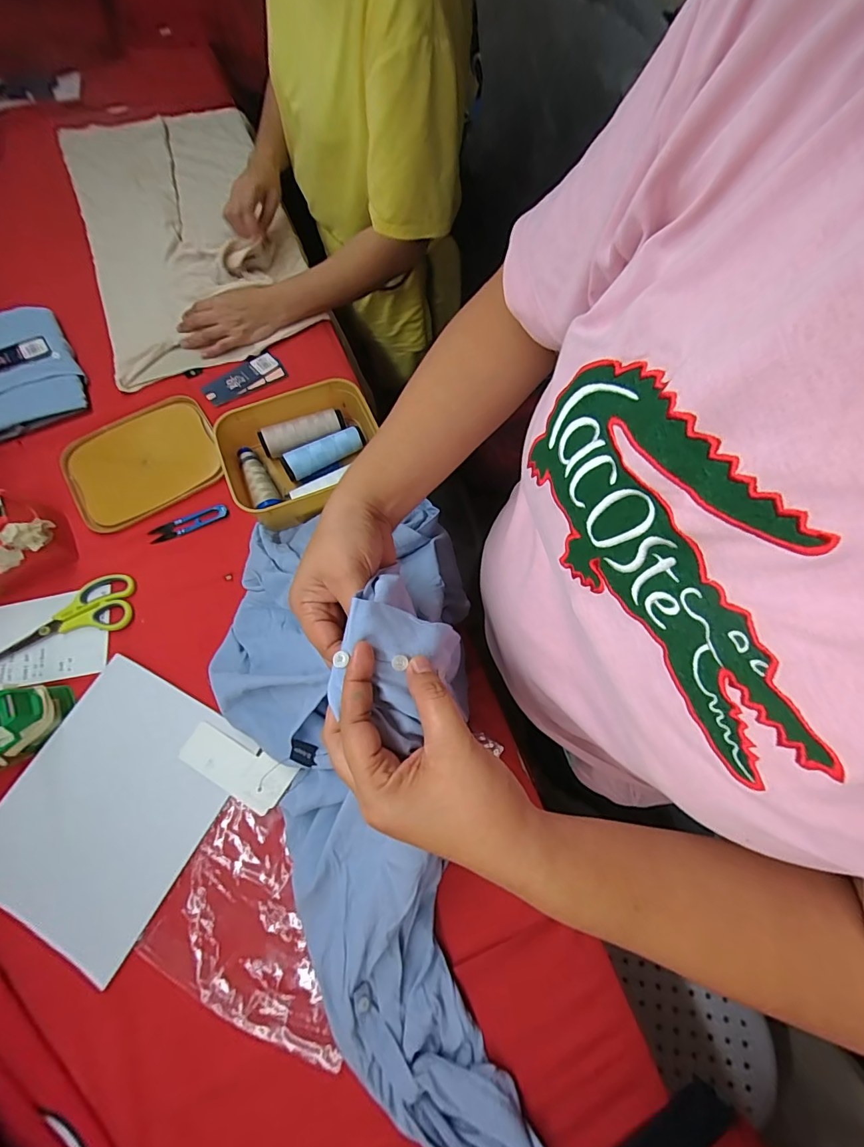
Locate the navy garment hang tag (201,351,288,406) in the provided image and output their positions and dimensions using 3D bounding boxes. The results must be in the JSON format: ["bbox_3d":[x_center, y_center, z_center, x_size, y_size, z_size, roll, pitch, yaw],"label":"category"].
[{"bbox_3d":[-0.283,-0.290,0.678,0.118,0.008,0.052,-37,82,-12],"label":"navy garment hang tag"}]

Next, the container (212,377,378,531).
[{"bbox_3d":[-0.170,-0.153,0.594,0.203,0.071,0.165,-22,72,-6],"label":"container"}]

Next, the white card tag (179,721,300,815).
[{"bbox_3d":[-0.216,0.212,0.494,0.127,0.009,0.054,23,76,13],"label":"white card tag"}]

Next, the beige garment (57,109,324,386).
[{"bbox_3d":[-0.426,-0.615,0.757,0.324,0.048,0.626,-21,72,-9],"label":"beige garment"}]

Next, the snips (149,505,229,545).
[{"bbox_3d":[-0.321,-0.067,0.593,0.100,0.005,0.025,-21,72,-9],"label":"snips"}]

